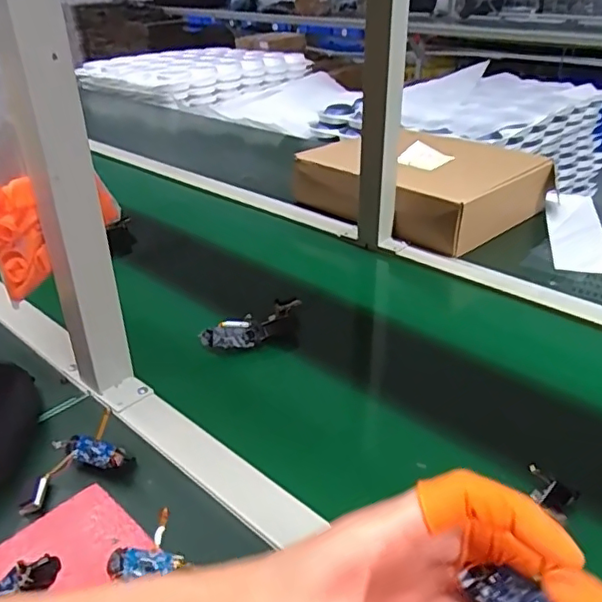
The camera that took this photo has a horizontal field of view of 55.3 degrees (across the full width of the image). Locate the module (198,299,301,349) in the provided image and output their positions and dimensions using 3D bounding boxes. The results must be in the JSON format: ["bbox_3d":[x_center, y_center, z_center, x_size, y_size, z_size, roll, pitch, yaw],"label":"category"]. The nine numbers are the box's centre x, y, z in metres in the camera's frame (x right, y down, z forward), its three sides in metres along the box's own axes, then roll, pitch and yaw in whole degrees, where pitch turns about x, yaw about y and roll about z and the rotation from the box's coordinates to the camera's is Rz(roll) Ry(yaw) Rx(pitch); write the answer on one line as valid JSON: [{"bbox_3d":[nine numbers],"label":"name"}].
[{"bbox_3d":[-0.047,0.028,0.626,0.122,0.026,0.045,-20,35,-28],"label":"module"}]

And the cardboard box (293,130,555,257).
[{"bbox_3d":[0.186,-0.198,0.935,0.266,0.092,0.331,-26,38,-35],"label":"cardboard box"}]

